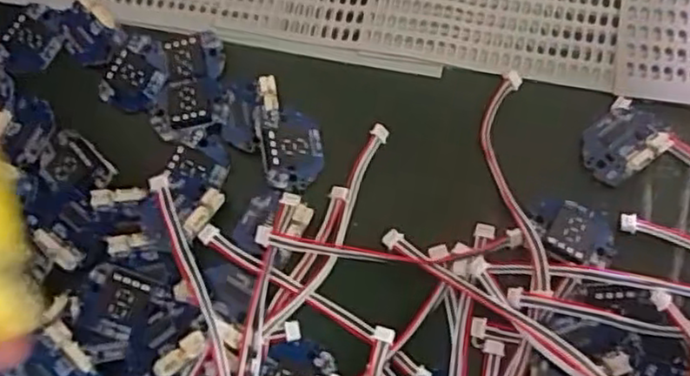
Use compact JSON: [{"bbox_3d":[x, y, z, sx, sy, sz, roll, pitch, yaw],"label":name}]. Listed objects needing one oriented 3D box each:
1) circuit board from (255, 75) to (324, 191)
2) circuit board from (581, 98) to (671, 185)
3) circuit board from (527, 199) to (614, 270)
[{"bbox_3d":[-0.021,-0.021,0.243,0.022,0.008,0.043,-16,73,-1],"label":"circuit board"},{"bbox_3d":[0.098,-0.017,0.235,0.023,0.007,0.031,43,81,14],"label":"circuit board"},{"bbox_3d":[0.076,0.014,0.227,0.029,0.004,0.021,27,77,11],"label":"circuit board"}]

